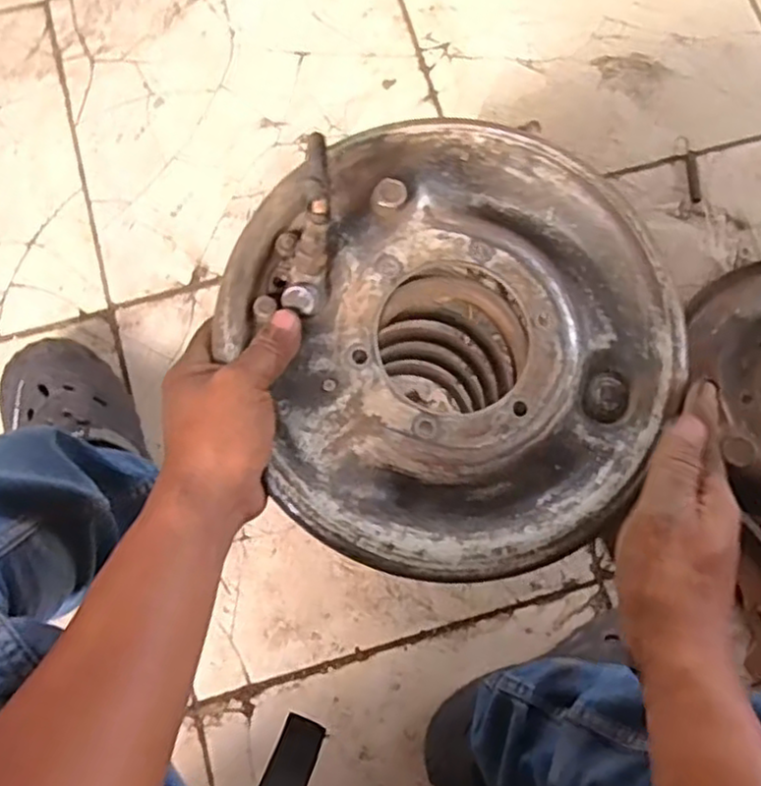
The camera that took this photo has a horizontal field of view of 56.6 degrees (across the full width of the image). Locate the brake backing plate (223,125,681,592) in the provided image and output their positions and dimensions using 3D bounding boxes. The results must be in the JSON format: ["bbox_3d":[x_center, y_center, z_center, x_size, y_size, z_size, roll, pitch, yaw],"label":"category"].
[{"bbox_3d":[0.041,-0.032,0.415,0.256,0.058,0.260,0,78,0],"label":"brake backing plate"}]

